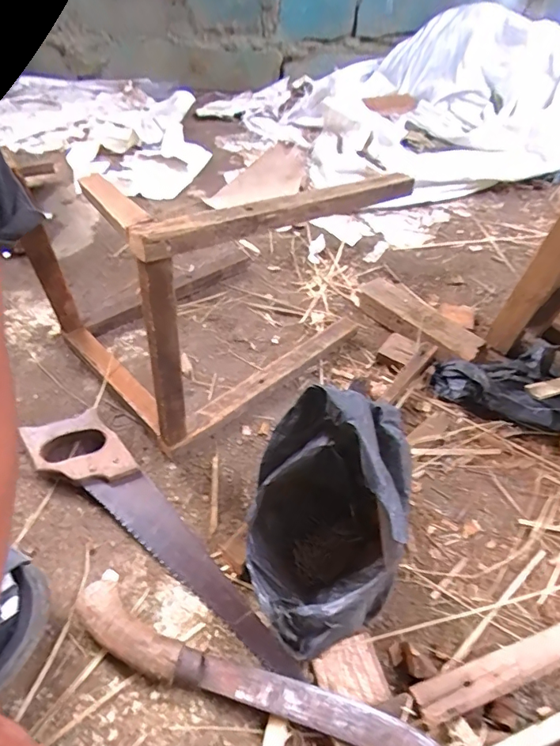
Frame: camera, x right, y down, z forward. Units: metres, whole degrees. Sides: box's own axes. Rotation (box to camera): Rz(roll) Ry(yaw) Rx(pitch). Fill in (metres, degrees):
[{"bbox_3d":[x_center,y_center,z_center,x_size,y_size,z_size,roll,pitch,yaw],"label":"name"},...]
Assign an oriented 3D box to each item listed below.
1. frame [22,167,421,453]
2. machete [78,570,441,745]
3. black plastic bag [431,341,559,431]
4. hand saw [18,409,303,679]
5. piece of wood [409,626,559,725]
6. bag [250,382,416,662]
[{"bbox_3d":[-0.087,-0.149,0.648,0.374,0.295,0.313,-31,56,-27],"label":"frame"},{"bbox_3d":[-0.021,0.278,0.429,0.368,0.029,0.057,17,49,13],"label":"machete"},{"bbox_3d":[0.328,0.008,0.663,0.209,0.075,0.111,15,48,11],"label":"black plastic bag"},{"bbox_3d":[-0.139,0.168,0.525,0.403,0.029,0.079,33,54,26],"label":"hand saw"},{"bbox_3d":[0.266,0.261,0.458,0.304,0.023,0.031,-13,49,-14],"label":"piece of wood"},{"bbox_3d":[0.042,0.143,0.454,0.139,0.181,0.212,9,48,6],"label":"bag"}]

